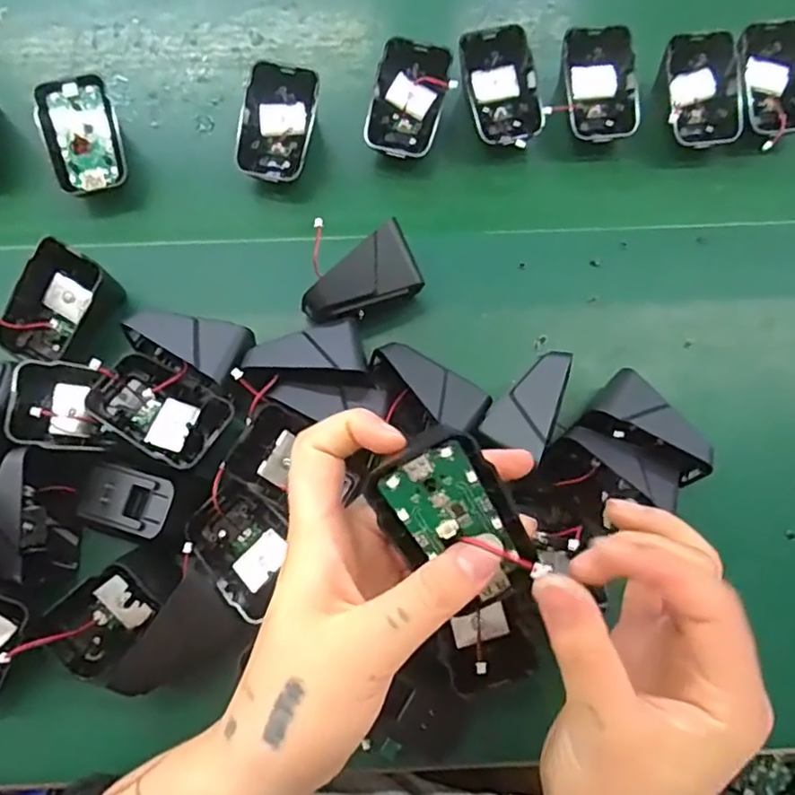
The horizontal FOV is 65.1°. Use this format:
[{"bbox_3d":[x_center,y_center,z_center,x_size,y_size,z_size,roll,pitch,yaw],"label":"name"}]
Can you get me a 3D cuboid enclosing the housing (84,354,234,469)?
[{"bbox_3d":[-0.123,0.008,0.331,0.070,0.028,0.042,29,77,8],"label":"housing"}]

